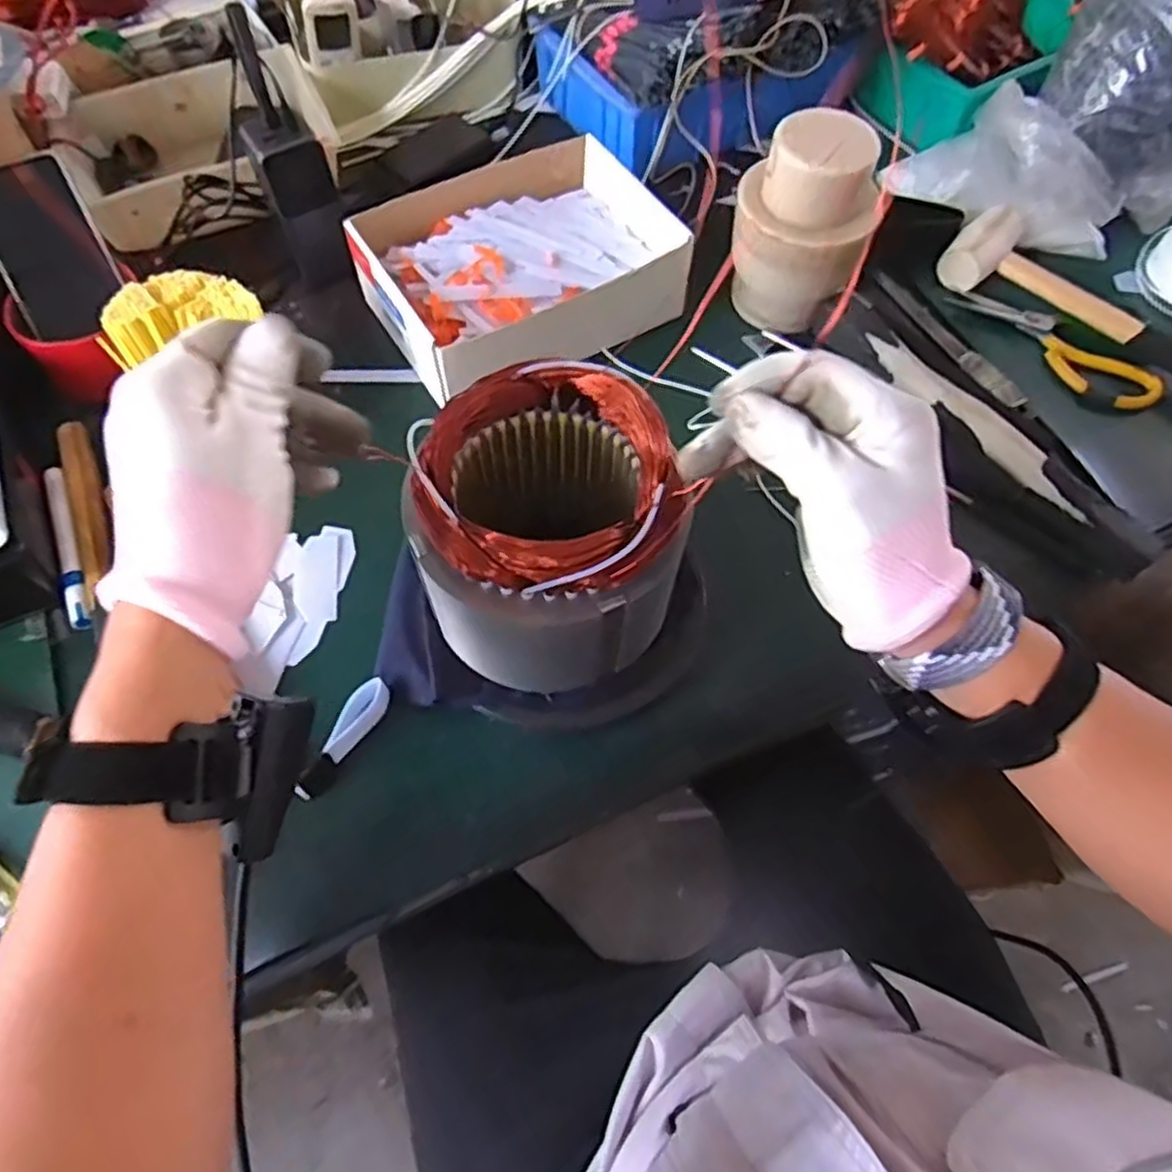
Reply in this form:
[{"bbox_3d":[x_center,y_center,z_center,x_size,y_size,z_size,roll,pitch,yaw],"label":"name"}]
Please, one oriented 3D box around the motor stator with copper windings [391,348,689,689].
[{"bbox_3d":[-0.020,-0.035,0.423,0.136,0.113,0.139,-10,64,-6],"label":"motor stator with copper windings"}]

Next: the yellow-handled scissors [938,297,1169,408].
[{"bbox_3d":[0.405,-0.207,0.650,0.187,0.013,0.054,37,68,16],"label":"yellow-handled scissors"}]

